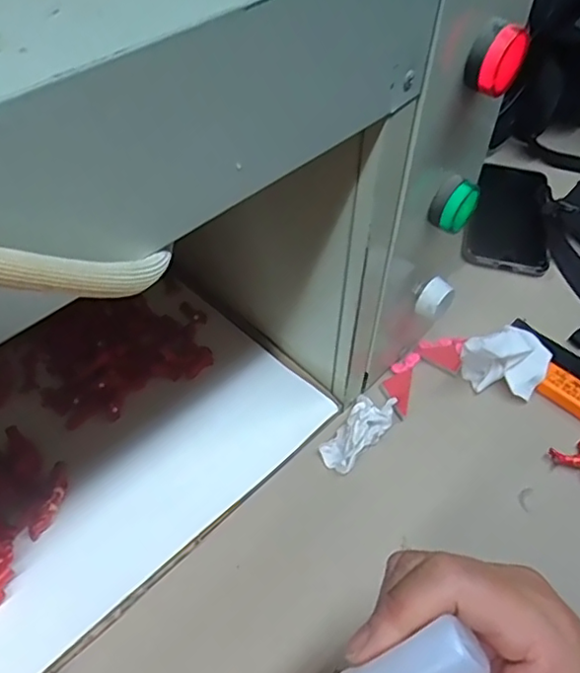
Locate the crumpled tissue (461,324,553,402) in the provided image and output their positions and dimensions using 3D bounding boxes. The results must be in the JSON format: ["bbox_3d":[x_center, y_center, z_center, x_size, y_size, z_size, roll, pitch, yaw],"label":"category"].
[{"bbox_3d":[0.150,0.017,0.404,0.056,0.037,0.038,9,53,2],"label":"crumpled tissue"}]

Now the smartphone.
[{"bbox_3d":[0.199,-0.113,0.525,0.070,0.009,0.144,19,54,10],"label":"smartphone"}]

